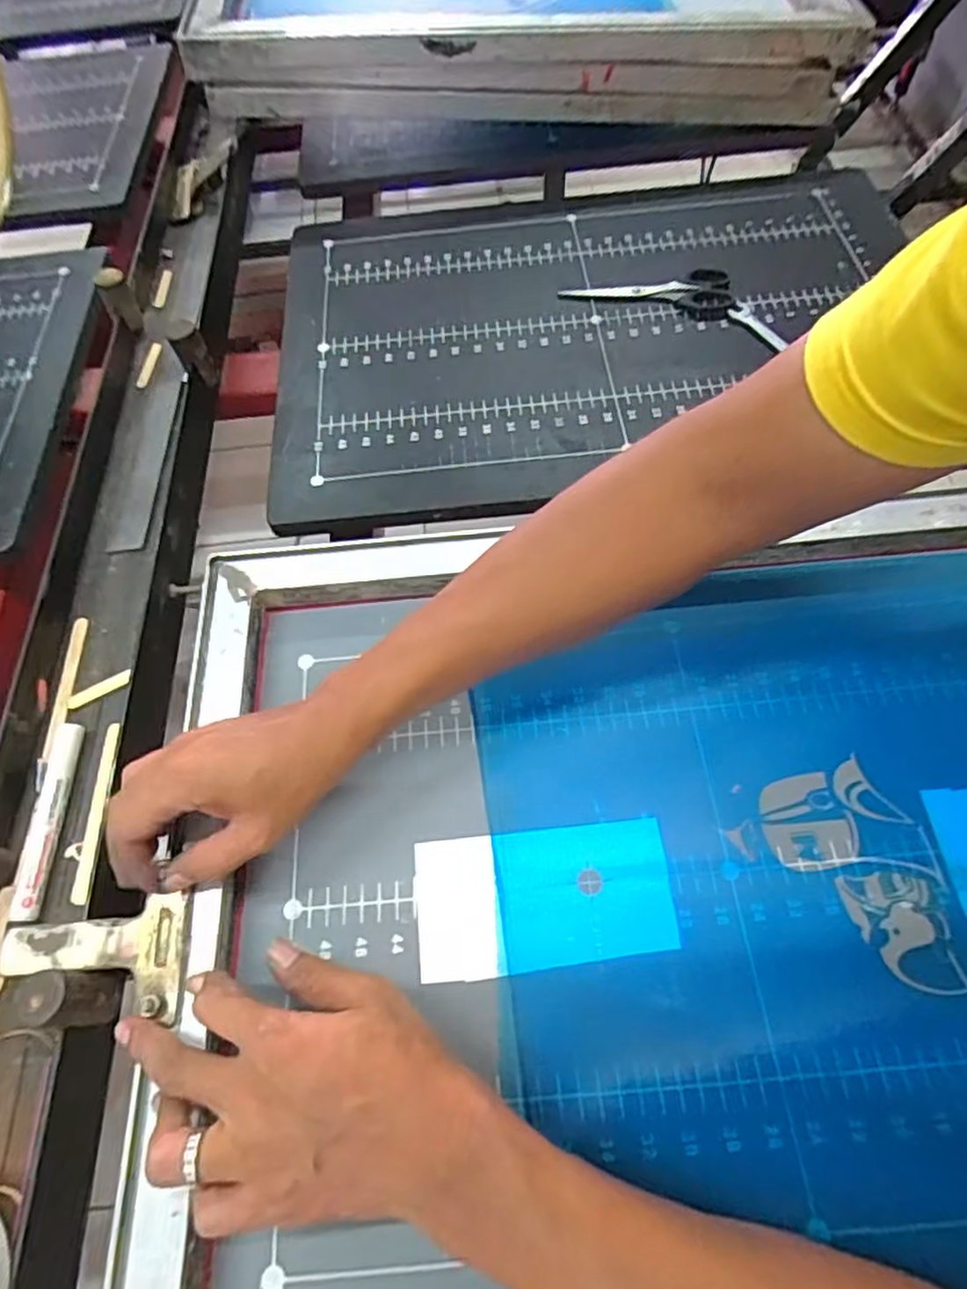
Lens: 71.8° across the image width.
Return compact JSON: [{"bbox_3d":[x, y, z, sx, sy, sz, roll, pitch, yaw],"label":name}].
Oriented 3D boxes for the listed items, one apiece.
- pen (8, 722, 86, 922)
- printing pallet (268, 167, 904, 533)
[{"bbox_3d":[-0.261,0.104,0.401,0.018,0.012,0.115,-6,61,1],"label":"pen"},{"bbox_3d":[0.105,-0.299,0.604,0.567,0.019,0.403,-6,61,1],"label":"printing pallet"}]

